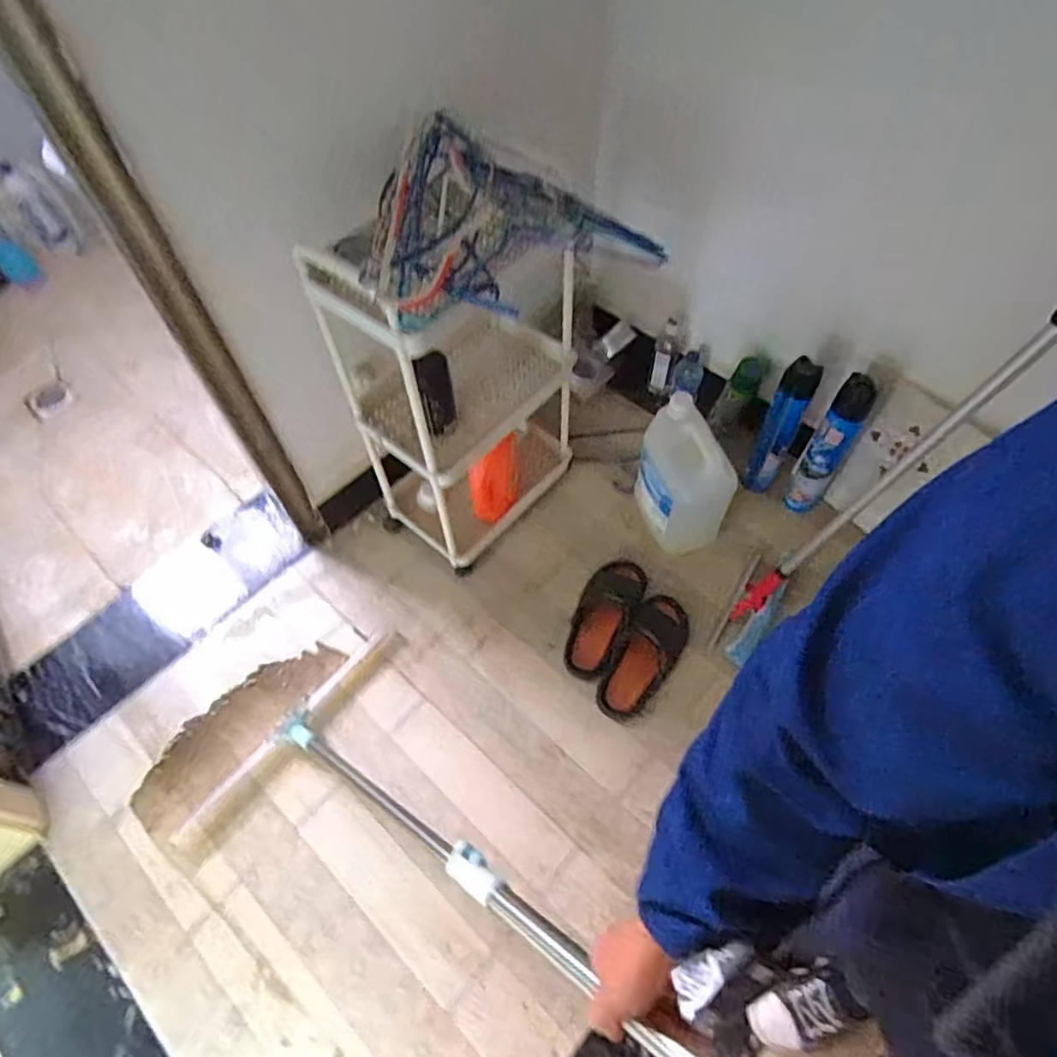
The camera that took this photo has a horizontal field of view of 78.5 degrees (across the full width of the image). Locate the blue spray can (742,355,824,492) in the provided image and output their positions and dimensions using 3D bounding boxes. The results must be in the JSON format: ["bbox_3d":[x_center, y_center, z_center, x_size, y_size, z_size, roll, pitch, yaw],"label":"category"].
[{"bbox_3d":[0.485,-0.187,1.254,0.071,0.302,0.064,26,62,17],"label":"blue spray can"}]

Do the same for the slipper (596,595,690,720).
[{"bbox_3d":[0.210,0.229,1.166,0.094,0.047,0.239,30,74,18],"label":"slipper"}]

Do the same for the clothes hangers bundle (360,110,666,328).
[{"bbox_3d":[-0.065,-0.430,0.903,0.379,0.092,0.373,-22,60,-11],"label":"clothes hangers bundle"}]

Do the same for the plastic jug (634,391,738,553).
[{"bbox_3d":[0.287,-0.066,1.228,0.110,0.301,0.207,-24,60,-13],"label":"plastic jug"}]

